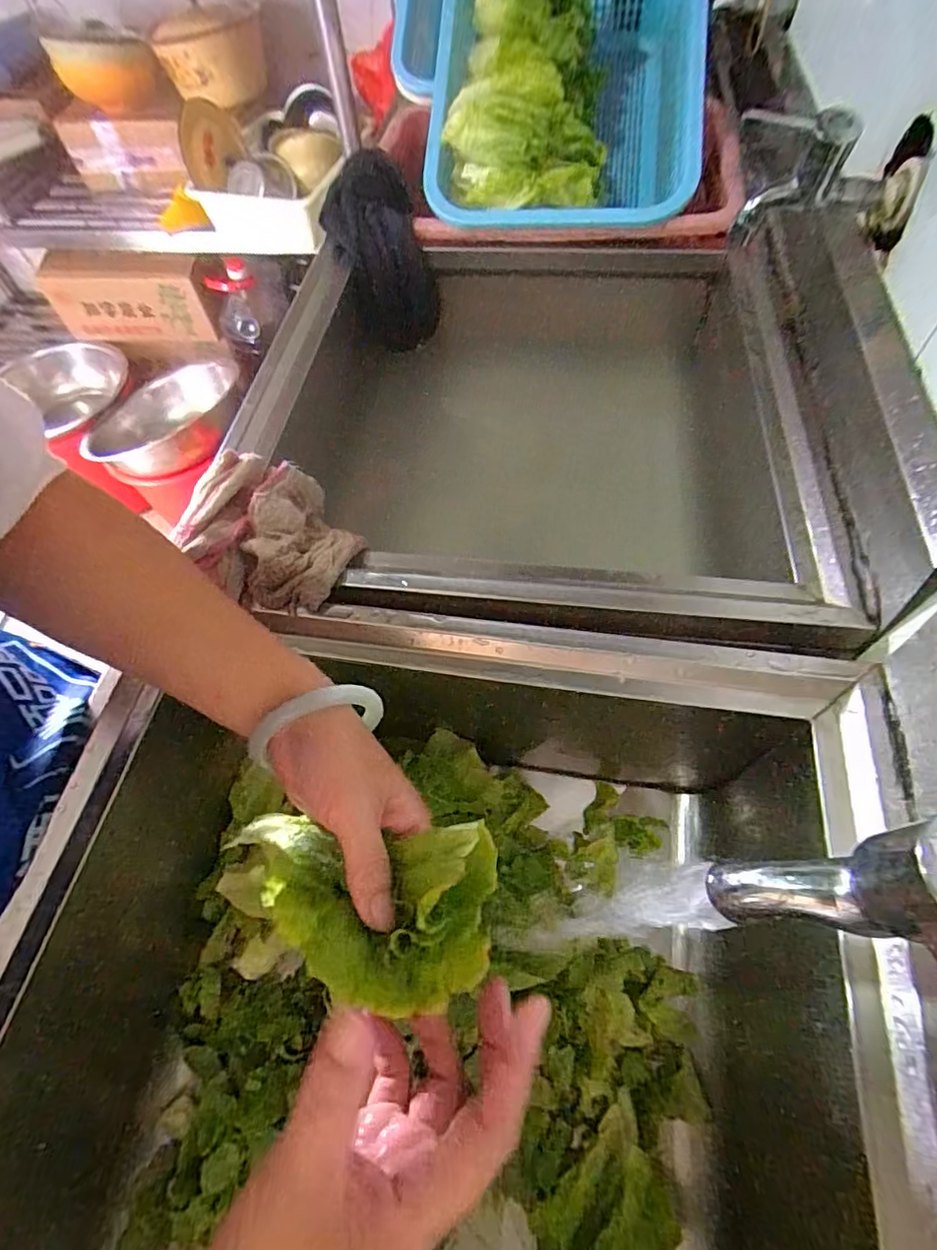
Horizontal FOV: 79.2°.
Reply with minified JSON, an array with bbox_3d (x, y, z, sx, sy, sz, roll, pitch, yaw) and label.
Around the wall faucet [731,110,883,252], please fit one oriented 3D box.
[{"bbox_3d":[0.246,-0.321,0.414,0.105,0.088,0.040,14,62,12],"label":"wall faucet"}]

